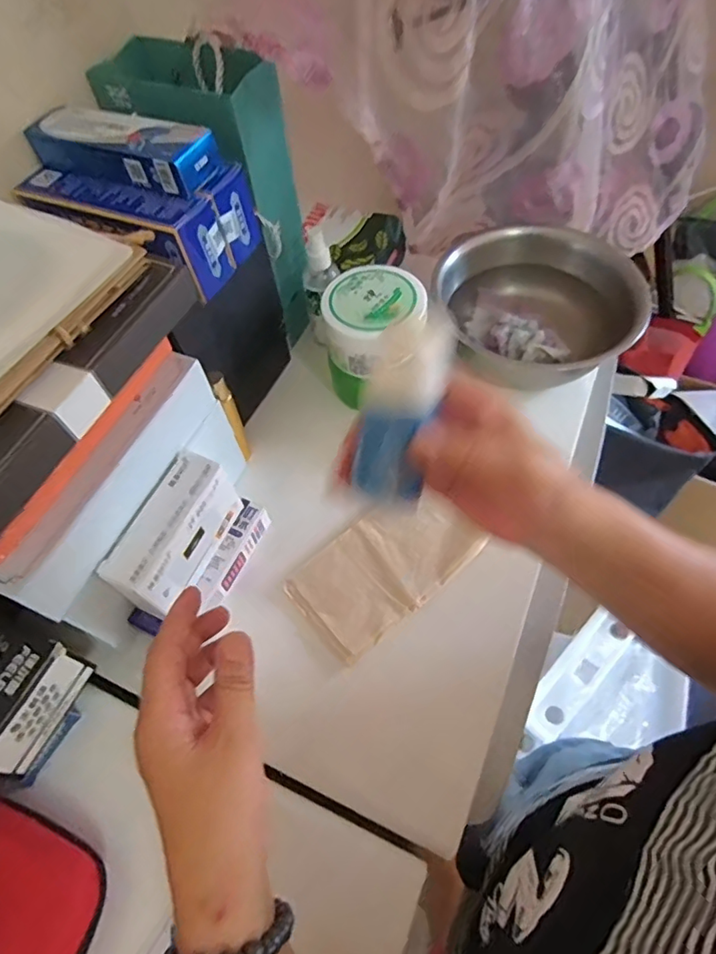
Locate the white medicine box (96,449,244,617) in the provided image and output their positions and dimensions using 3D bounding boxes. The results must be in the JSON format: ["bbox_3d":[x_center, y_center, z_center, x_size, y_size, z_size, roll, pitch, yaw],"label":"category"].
[{"bbox_3d":[-0.139,0.044,0.410,0.039,0.073,0.115,20,63,15],"label":"white medicine box"}]

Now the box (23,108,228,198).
[{"bbox_3d":[-0.168,-0.237,0.378,0.141,0.027,0.047,22,64,16],"label":"box"}]

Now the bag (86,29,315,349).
[{"bbox_3d":[-0.123,-0.252,0.503,0.138,0.231,0.096,34,68,21],"label":"bag"}]

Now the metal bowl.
[{"bbox_3d":[0.193,-0.172,0.553,0.192,0.073,0.182,-2,60,3],"label":"metal bowl"}]

